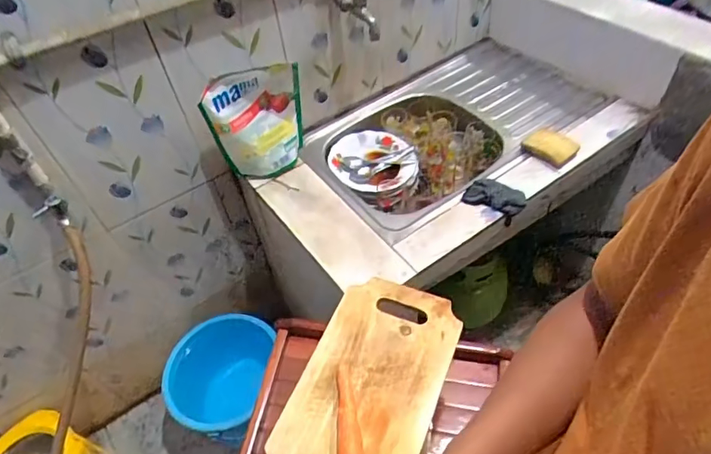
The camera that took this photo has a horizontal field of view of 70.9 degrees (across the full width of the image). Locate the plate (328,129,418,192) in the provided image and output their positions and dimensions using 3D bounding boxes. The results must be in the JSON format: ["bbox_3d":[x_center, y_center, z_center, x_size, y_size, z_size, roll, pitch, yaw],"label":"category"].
[{"bbox_3d":[0.042,-0.159,1.201,0.206,0.044,0.206,5,55,-7],"label":"plate"}]

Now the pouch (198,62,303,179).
[{"bbox_3d":[-0.198,-0.217,1.049,0.204,0.240,0.071,-23,52,-13],"label":"pouch"}]

